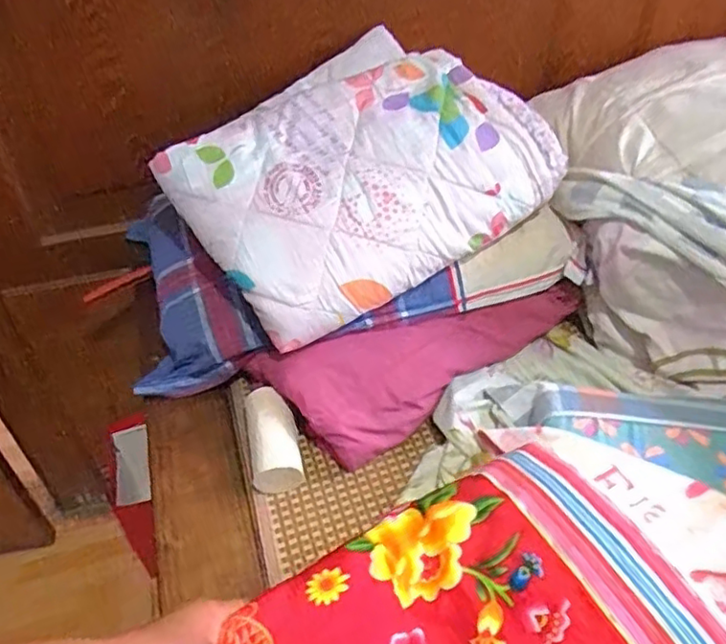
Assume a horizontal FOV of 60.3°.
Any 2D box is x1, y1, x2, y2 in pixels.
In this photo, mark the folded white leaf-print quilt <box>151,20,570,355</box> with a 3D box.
[{"bbox_3d":[-0.006,-0.198,0.823,0.444,0.102,0.358,-37,79,-13],"label":"folded white leaf-print quilt"}]

